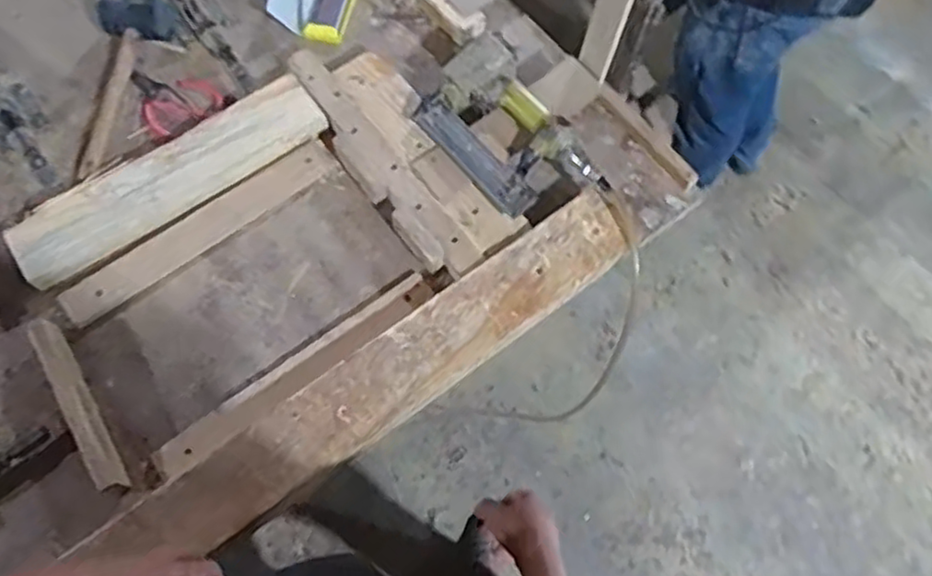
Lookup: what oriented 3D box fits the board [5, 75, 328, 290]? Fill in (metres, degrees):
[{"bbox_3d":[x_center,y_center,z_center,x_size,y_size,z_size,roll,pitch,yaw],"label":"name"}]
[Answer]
[{"bbox_3d":[-0.388,-0.148,0.922,0.418,0.019,0.096,-34,88,-14],"label":"board"}]

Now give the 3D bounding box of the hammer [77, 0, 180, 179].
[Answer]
[{"bbox_3d":[-0.502,-0.306,0.978,0.092,0.074,0.265,16,70,4],"label":"hammer"}]

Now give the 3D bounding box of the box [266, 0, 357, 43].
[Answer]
[{"bbox_3d":[-0.228,-0.437,1.049,0.111,0.044,0.126,14,70,3],"label":"box"}]

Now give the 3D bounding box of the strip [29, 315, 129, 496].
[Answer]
[{"bbox_3d":[-0.456,0.131,0.813,0.034,0.019,0.229,-29,73,-12],"label":"strip"}]

